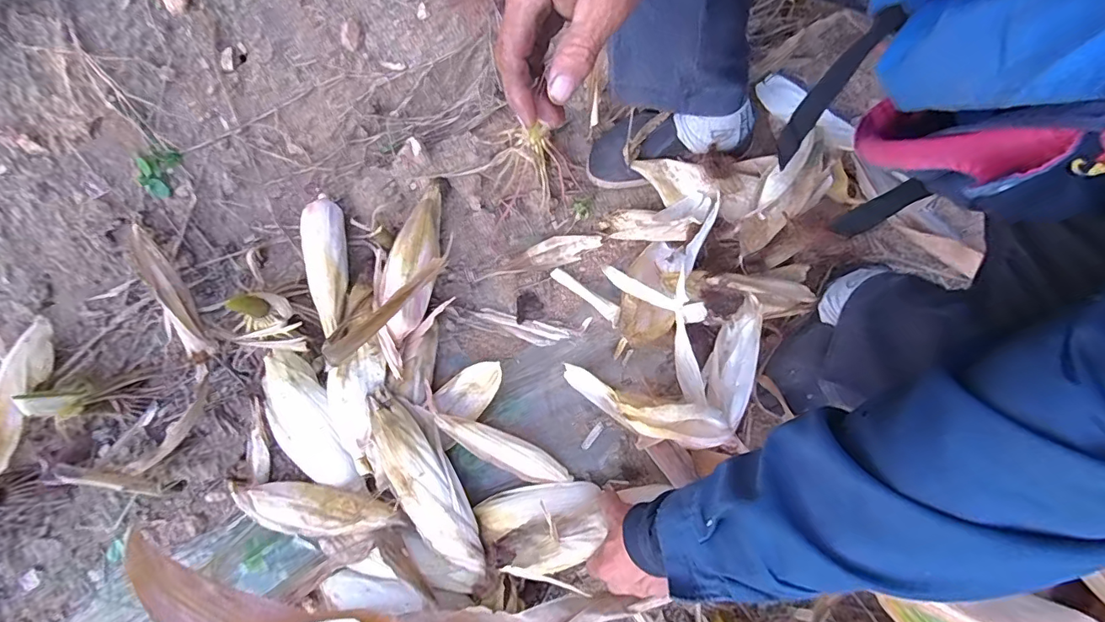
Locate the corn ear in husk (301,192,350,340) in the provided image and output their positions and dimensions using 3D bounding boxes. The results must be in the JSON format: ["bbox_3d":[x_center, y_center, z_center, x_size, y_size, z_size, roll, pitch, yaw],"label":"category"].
[{"bbox_3d":[-0.317,-0.072,0.696,0.060,0.056,0.215,-15,80,-2],"label":"corn ear in husk"}]

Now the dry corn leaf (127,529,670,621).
[{"bbox_3d":[-0.214,0.353,0.591,0.613,0.088,0.103,0,80,8],"label":"dry corn leaf"}]

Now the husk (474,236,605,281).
[{"bbox_3d":[-0.019,-0.083,0.718,0.186,0.037,0.040,-17,80,-2],"label":"husk"}]

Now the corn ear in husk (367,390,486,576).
[{"bbox_3d":[-0.162,0.215,0.616,0.068,0.046,0.251,-30,81,-5],"label":"corn ear in husk"}]

